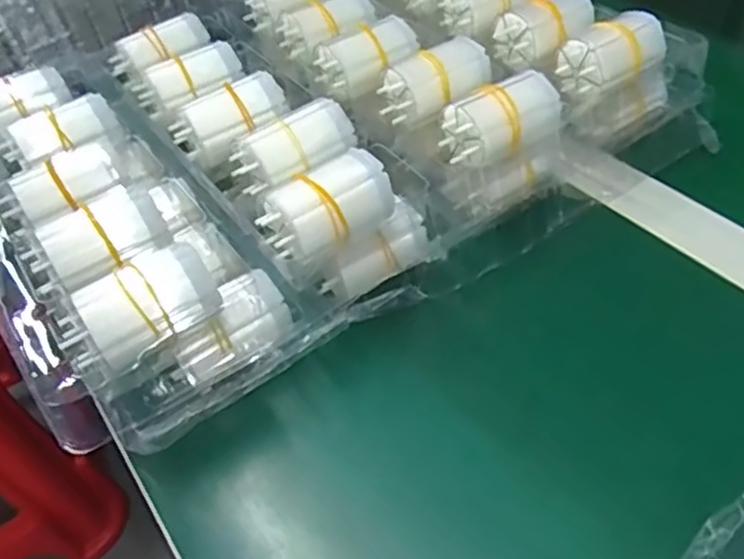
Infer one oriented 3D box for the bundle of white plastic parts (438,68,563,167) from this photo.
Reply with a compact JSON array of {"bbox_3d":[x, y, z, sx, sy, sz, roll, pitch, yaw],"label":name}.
[{"bbox_3d":[0.070,-0.083,0.352,0.062,0.029,0.031,-21,48,-12],"label":"bundle of white plastic parts"}]

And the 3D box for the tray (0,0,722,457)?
[{"bbox_3d":[-0.026,-0.101,0.406,0.400,0.080,0.251,-29,50,-18],"label":"tray"}]

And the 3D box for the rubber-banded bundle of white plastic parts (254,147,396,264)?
[{"bbox_3d":[-0.022,-0.036,0.316,0.059,0.027,0.035,-32,51,-21],"label":"rubber-banded bundle of white plastic parts"}]

